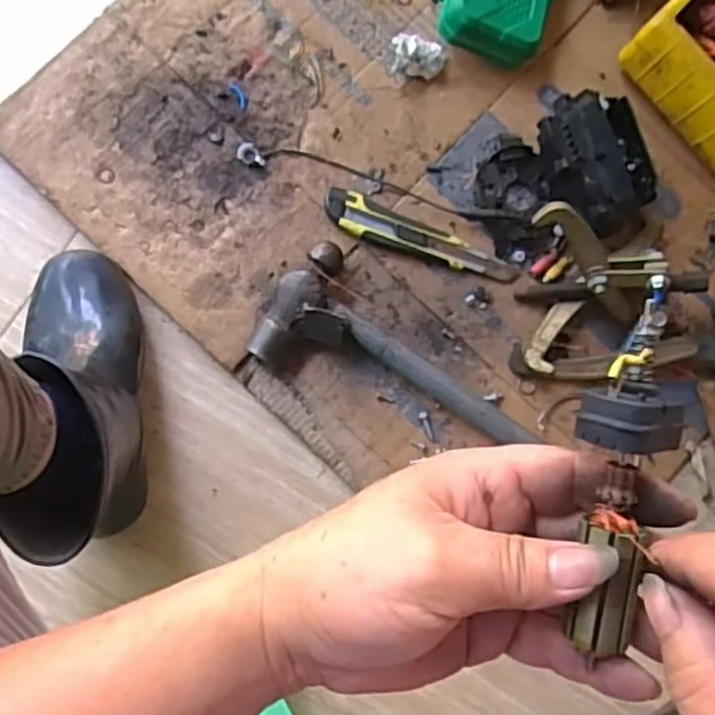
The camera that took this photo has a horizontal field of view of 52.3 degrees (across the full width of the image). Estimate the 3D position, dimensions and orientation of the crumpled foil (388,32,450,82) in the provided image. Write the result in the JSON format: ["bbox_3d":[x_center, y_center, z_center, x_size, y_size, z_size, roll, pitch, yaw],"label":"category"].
[{"bbox_3d":[0.059,-0.292,0.704,0.056,0.036,0.032,4,83,-3],"label":"crumpled foil"}]

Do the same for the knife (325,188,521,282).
[{"bbox_3d":[0.061,-0.110,0.689,0.191,0.019,0.037,21,82,0],"label":"knife"}]

